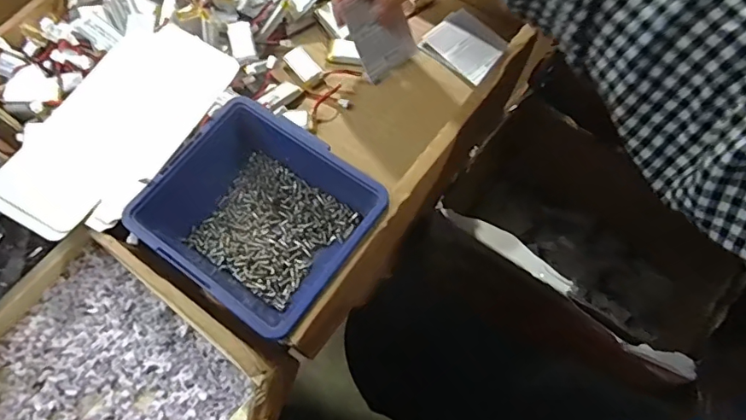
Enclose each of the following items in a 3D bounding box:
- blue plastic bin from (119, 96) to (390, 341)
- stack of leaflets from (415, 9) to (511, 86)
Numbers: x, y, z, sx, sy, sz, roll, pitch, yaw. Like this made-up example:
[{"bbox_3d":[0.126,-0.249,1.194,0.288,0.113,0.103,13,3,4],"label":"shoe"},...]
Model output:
[{"bbox_3d":[-0.078,0.006,0.358,0.144,0.057,0.123,33,72,16],"label":"blue plastic bin"},{"bbox_3d":[0.082,-0.146,0.451,0.064,0.014,0.056,38,68,20],"label":"stack of leaflets"}]

